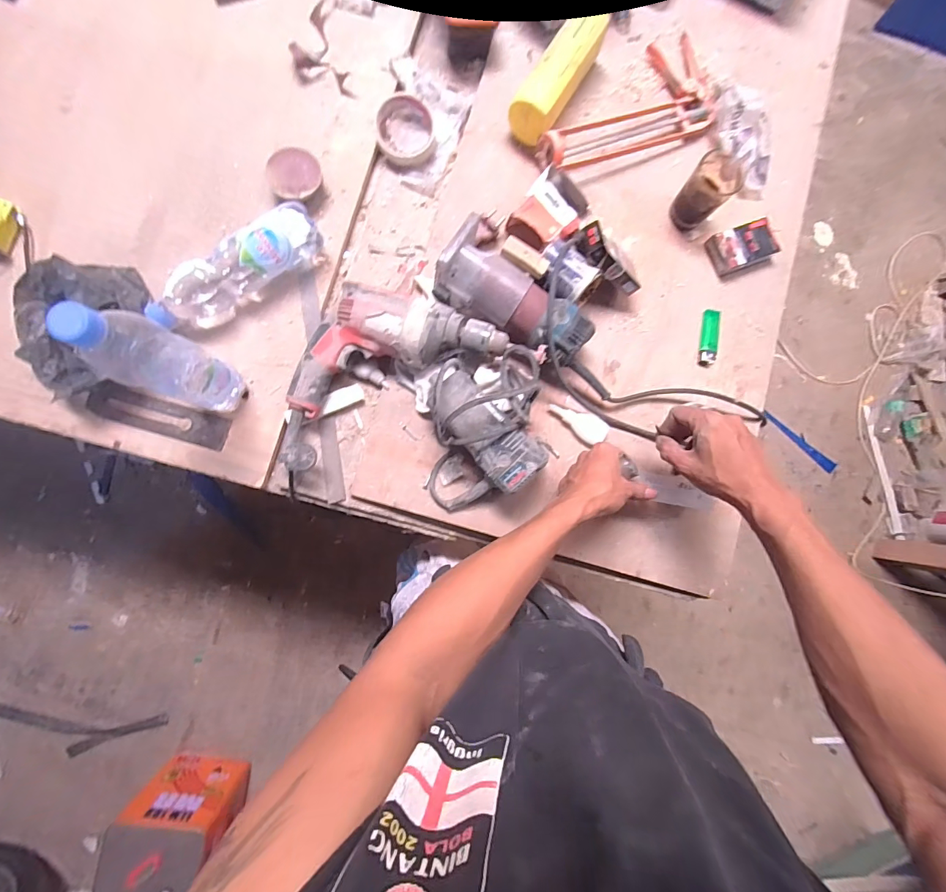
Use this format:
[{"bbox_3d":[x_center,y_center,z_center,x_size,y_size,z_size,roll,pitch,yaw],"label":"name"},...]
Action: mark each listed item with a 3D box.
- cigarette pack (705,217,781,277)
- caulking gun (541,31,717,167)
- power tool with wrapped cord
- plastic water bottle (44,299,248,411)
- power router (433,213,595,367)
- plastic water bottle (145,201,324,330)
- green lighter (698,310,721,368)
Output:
[{"bbox_3d":[0.406,-0.298,0.623,0.100,0.025,0.061,-21,87,-7],"label":"cigarette pack"},{"bbox_3d":[0.224,-0.513,0.616,0.306,0.046,0.156,-22,88,-6],"label":"caulking gun"},{"bbox_3d":[0.013,-0.022,0.525,0.153,0.103,0.187,-9,87,-6],"label":"power tool with wrapped cord"},{"bbox_3d":[-0.326,-0.085,0.442,0.060,0.230,0.065,19,84,-4],"label":"plastic water bottle"},{"bbox_3d":[0.056,-0.187,0.549,0.215,0.090,0.096,32,82,-2],"label":"power router"},{"bbox_3d":[-0.309,-0.233,0.539,0.234,0.063,0.069,-39,90,-7],"label":"plastic water bottle"},{"bbox_3d":[0.350,-0.159,0.613,0.026,0.009,0.085,8,85,-5],"label":"green lighter"}]

